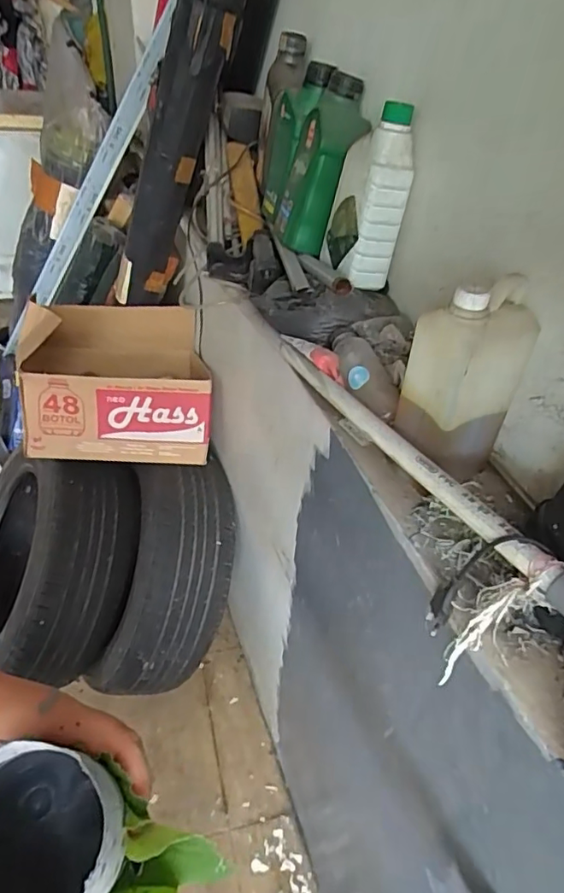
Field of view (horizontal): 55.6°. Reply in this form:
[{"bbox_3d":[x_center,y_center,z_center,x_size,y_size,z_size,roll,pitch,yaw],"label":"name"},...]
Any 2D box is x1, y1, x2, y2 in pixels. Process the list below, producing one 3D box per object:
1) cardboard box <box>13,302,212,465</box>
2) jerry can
[{"bbox_3d":[-0.345,-0.134,1.121,0.379,0.208,0.266,-1,42,-7],"label":"cardboard box"},{"bbox_3d":[0.171,-0.061,0.509,0.092,0.184,0.072,-18,47,-25],"label":"jerry can"}]

